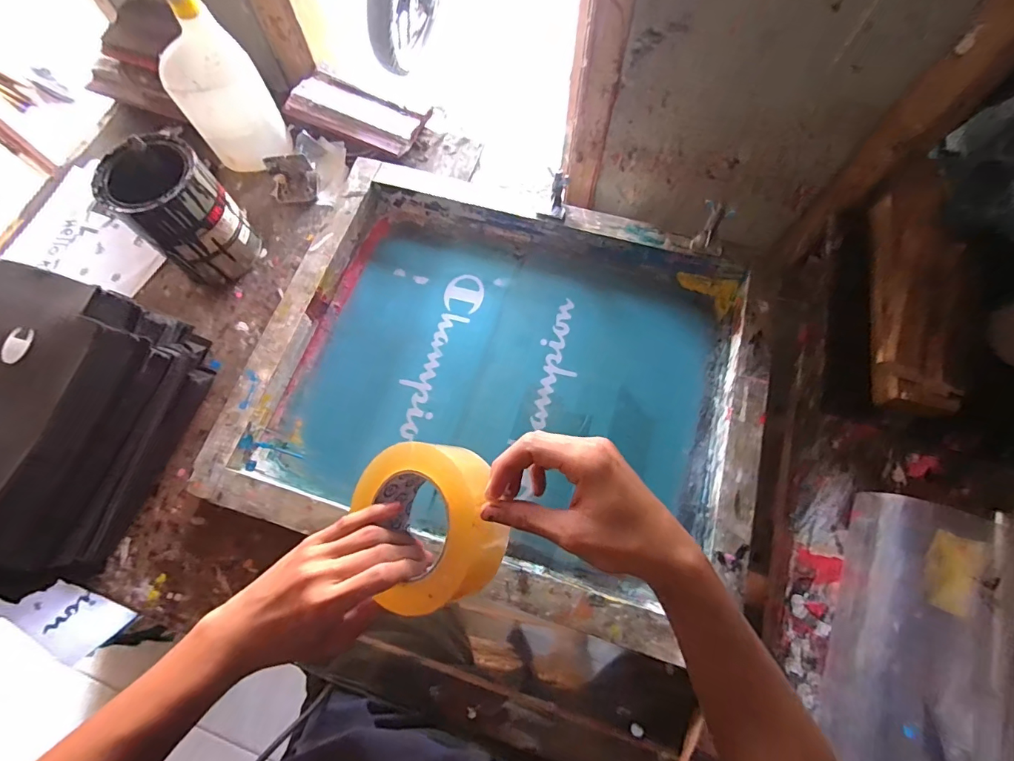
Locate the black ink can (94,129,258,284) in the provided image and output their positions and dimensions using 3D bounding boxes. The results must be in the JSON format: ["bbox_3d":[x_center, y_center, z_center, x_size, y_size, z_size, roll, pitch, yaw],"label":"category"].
[{"bbox_3d":[-0.396,-0.204,0.567,0.100,0.145,0.101,-1,70,2],"label":"black ink can"}]

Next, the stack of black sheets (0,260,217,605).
[{"bbox_3d":[-0.475,0.047,0.470,0.189,0.157,0.295,14,71,7],"label":"stack of black sheets"}]

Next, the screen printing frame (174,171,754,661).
[{"bbox_3d":[0.001,-0.008,0.536,0.579,0.040,0.465,16,71,8],"label":"screen printing frame"}]

